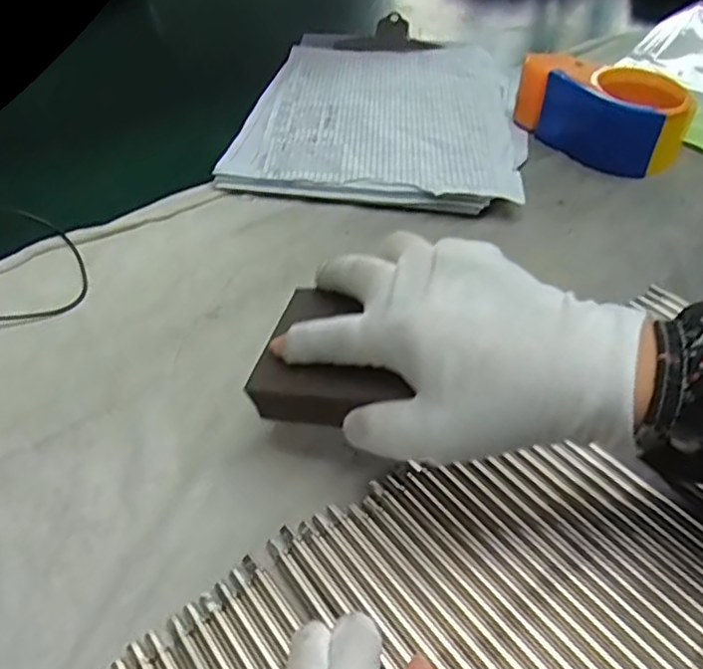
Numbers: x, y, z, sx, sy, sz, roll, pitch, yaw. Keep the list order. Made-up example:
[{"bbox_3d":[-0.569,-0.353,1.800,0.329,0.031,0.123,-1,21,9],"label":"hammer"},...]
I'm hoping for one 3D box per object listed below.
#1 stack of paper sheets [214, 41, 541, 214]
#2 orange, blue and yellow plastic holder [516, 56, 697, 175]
[{"bbox_3d":[0.032,-0.202,0.595,0.236,0.021,0.291,6,45,9],"label":"stack of paper sheets"},{"bbox_3d":[0.217,-0.191,0.551,0.089,0.061,0.138,-25,48,-21],"label":"orange, blue and yellow plastic holder"}]

